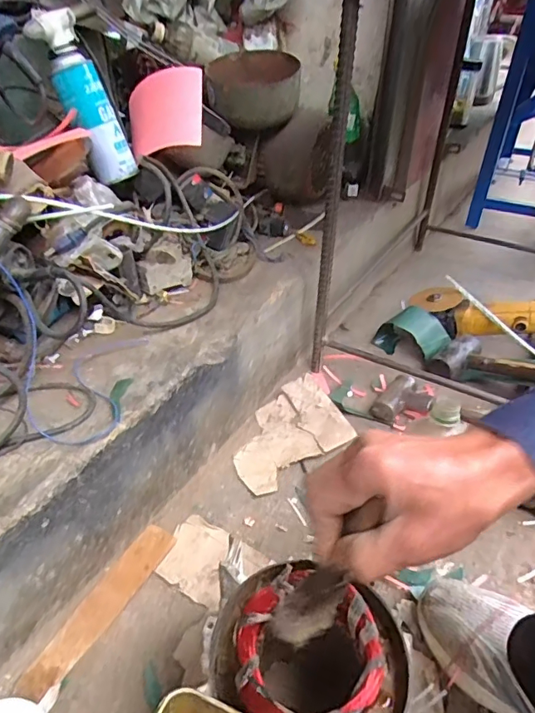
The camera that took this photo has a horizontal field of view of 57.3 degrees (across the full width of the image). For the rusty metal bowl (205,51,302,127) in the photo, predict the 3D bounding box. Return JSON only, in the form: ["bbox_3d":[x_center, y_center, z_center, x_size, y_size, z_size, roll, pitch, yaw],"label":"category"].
[{"bbox_3d":[-0.025,-0.514,0.936,0.167,0.104,0.159,0,37,0],"label":"rusty metal bowl"}]

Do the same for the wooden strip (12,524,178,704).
[{"bbox_3d":[-0.184,0.277,0.552,0.045,0.006,0.211,20,41,23],"label":"wooden strip"}]

